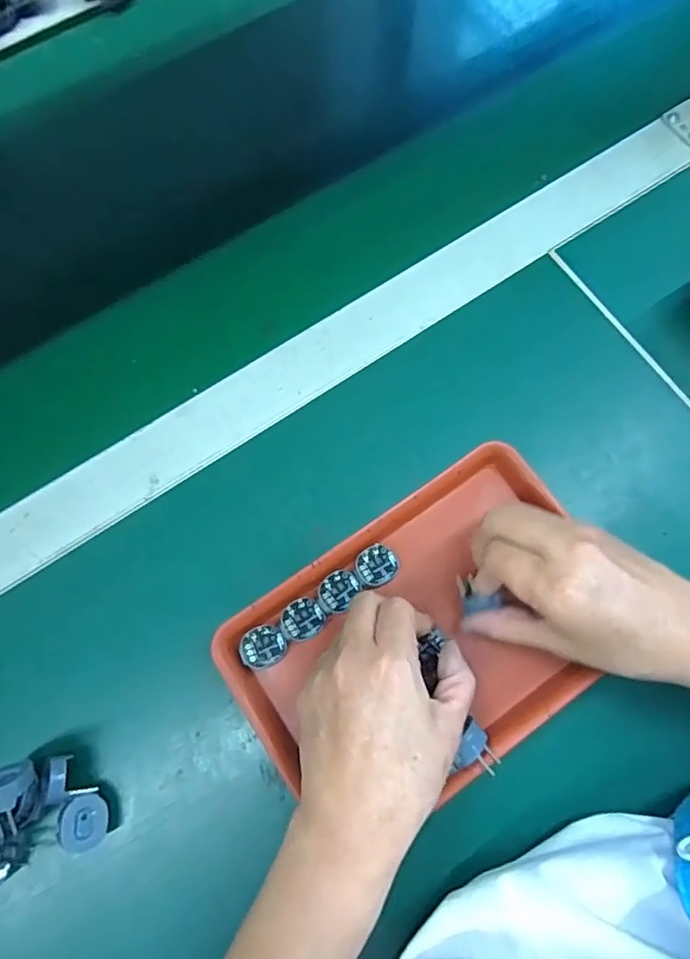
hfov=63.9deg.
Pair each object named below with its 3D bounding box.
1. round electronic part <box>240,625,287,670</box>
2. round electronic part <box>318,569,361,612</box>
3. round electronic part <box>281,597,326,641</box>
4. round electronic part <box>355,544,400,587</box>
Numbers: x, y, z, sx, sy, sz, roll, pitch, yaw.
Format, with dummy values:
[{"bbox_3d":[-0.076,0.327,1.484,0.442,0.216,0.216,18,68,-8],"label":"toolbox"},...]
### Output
[{"bbox_3d":[-0.052,0.106,0.351,0.028,0.007,0.024,-16,75,-4],"label":"round electronic part"},{"bbox_3d":[-0.005,0.071,0.359,0.023,0.004,0.027,42,78,11],"label":"round electronic part"},{"bbox_3d":[-0.027,0.089,0.355,0.028,0.005,0.024,-28,76,-8],"label":"round electronic part"},{"bbox_3d":[0.022,0.056,0.364,0.028,0.004,0.026,0,74,0],"label":"round electronic part"}]

